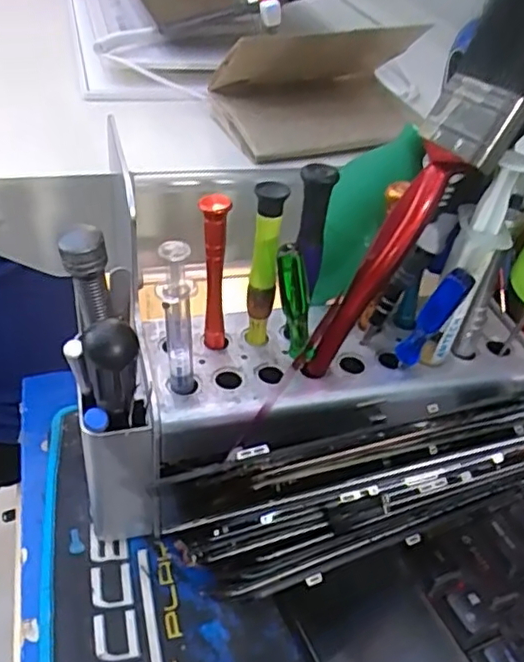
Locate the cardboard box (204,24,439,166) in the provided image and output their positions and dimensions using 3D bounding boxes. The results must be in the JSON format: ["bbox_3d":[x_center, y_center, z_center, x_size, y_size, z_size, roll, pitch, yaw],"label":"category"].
[{"bbox_3d":[0.044,-0.166,0.434,0.131,0.066,0.092,-8,41,-18],"label":"cardboard box"}]

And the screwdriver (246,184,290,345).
[{"bbox_3d":[0.001,-0.028,0.298,0.013,0.100,0.011,2,39,-7],"label":"screwdriver"}]

